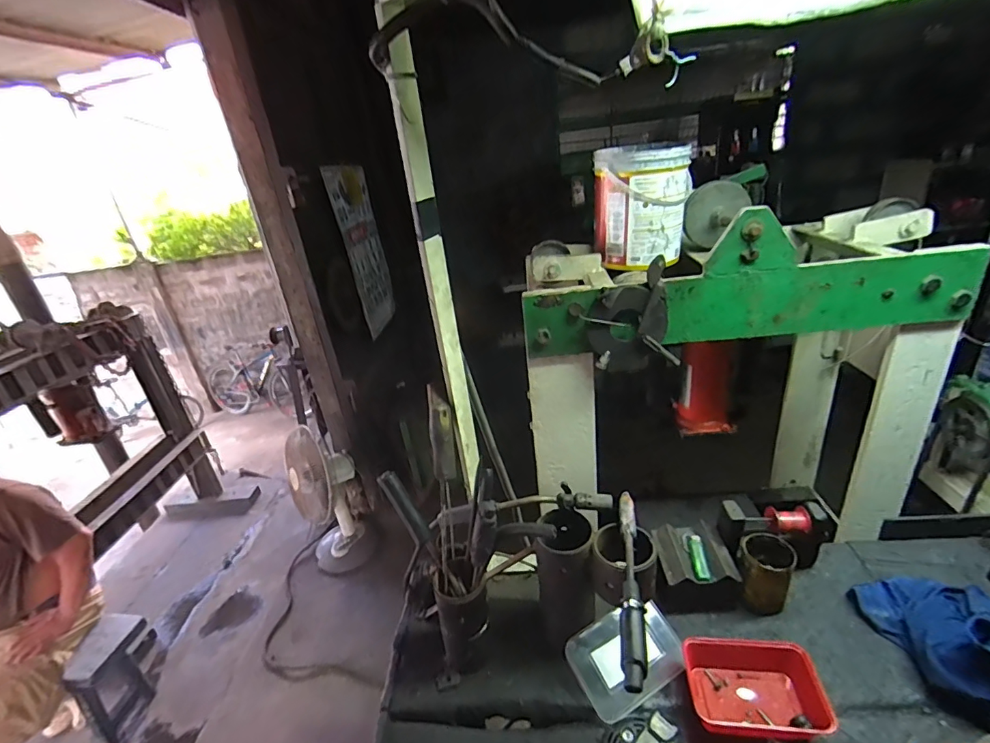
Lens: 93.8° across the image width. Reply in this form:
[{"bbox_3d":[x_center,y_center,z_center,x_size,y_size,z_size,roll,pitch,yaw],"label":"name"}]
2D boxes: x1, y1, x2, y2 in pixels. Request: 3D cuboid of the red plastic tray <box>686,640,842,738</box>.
[{"bbox_3d":[0.374,0.460,0.666,0.172,0.067,0.129,-4,26,8],"label":"red plastic tray"}]

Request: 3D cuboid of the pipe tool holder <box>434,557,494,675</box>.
[{"bbox_3d":[-0.047,0.396,0.748,0.085,0.178,0.071,-14,26,-12],"label":"pipe tool holder"}]

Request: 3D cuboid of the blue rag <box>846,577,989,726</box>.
[{"bbox_3d":[0.690,0.385,0.665,0.173,0.102,0.249,-6,26,3],"label":"blue rag"}]

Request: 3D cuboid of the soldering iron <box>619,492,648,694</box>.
[{"bbox_3d":[0.180,0.267,0.613,0.028,0.031,0.282,0,27,15],"label":"soldering iron"}]

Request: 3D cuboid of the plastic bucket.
[{"bbox_3d":[0.282,-0.321,0.897,0.169,0.205,0.167,2,27,20],"label":"plastic bucket"}]

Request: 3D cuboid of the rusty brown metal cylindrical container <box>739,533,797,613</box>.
[{"bbox_3d":[0.459,0.344,0.789,0.078,0.103,0.077,-6,26,3],"label":"rusty brown metal cylindrical container"}]

